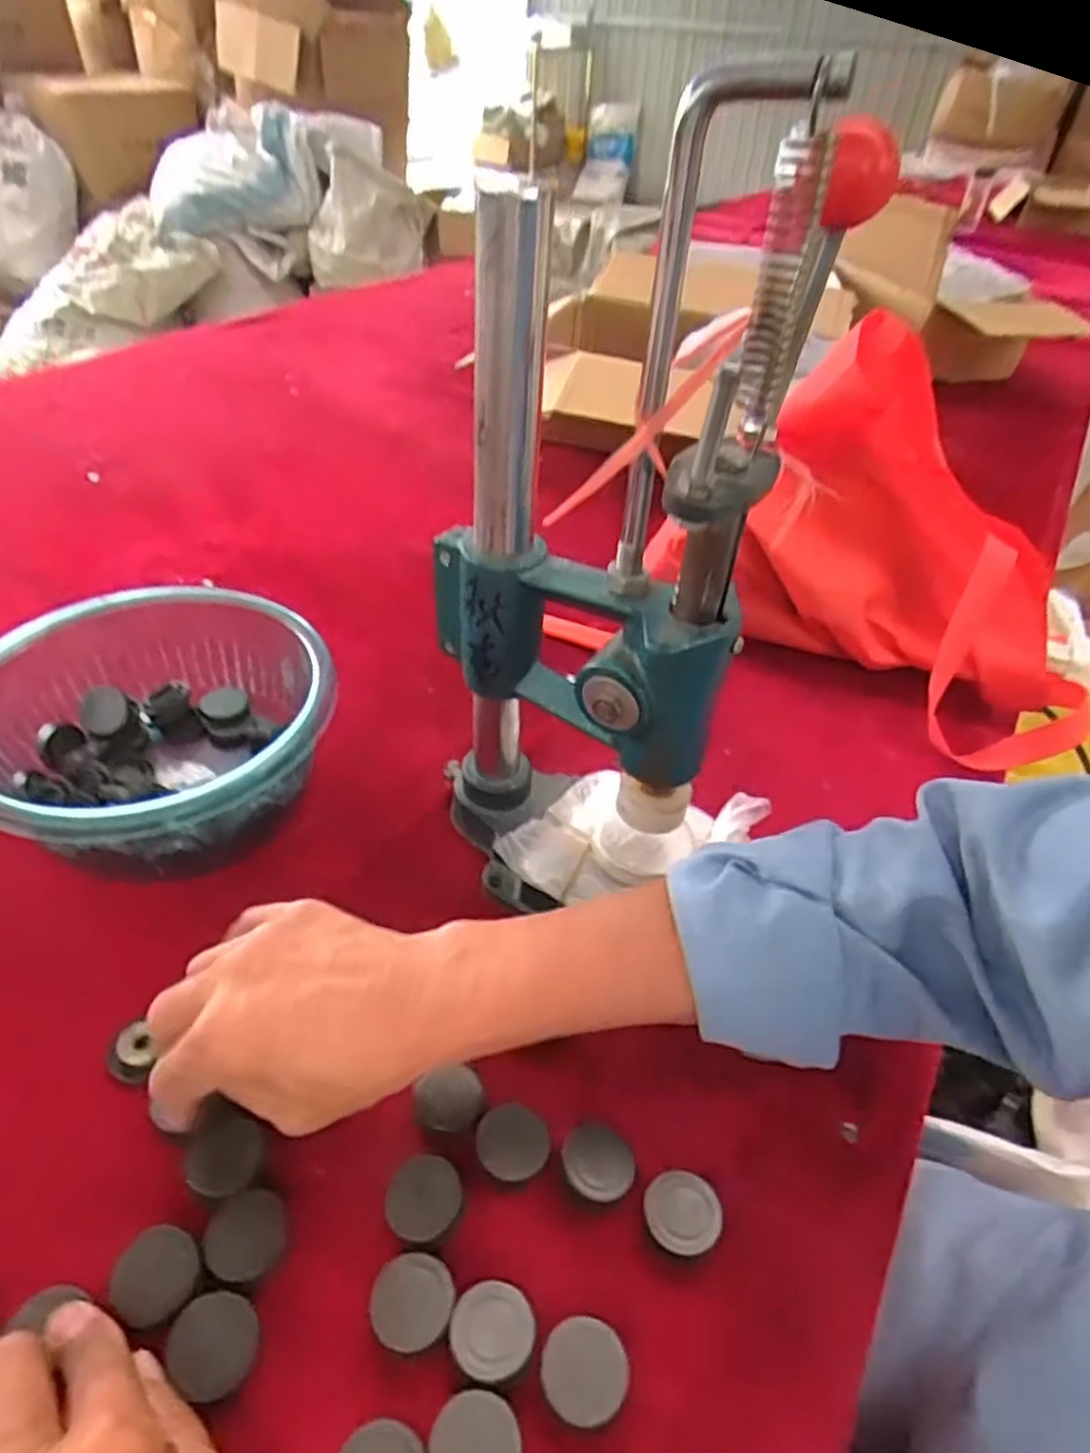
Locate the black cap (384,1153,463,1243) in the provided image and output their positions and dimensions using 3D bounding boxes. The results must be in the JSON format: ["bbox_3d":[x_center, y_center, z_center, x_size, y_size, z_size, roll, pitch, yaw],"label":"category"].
[{"bbox_3d":[-0.052,0.205,0.332,0.031,0.007,0.032,2,43,-2],"label":"black cap"}]

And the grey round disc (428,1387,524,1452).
[{"bbox_3d":[-0.025,0.262,0.276,0.033,0.006,0.032,2,43,-2],"label":"grey round disc"}]

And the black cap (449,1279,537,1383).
[{"bbox_3d":[-0.020,0.237,0.300,0.032,0.004,0.031,2,43,-2],"label":"black cap"}]

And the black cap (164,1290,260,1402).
[{"bbox_3d":[-0.126,0.237,0.296,0.032,0.009,0.032,8,39,-7],"label":"black cap"}]

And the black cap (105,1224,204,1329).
[{"bbox_3d":[-0.156,0.223,0.309,0.033,0.016,0.032,2,43,-2],"label":"black cap"}]

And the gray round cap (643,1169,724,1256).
[{"bbox_3d":[0.060,0.212,0.333,0.032,0.014,0.031,2,43,-2],"label":"gray round cap"}]

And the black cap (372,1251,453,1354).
[{"bbox_3d":[-0.053,0.231,0.307,0.032,0.004,0.032,7,43,3],"label":"black cap"}]

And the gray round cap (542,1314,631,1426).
[{"bbox_3d":[0.016,0.248,0.294,0.033,0.007,0.031,2,43,-2],"label":"gray round cap"}]

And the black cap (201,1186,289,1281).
[{"bbox_3d":[-0.125,0.214,0.321,0.030,0.009,0.032,2,43,-2],"label":"black cap"}]

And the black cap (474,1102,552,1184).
[{"bbox_3d":[-0.015,0.191,0.351,0.033,0.005,0.031,2,43,-2],"label":"black cap"}]

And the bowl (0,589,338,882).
[{"bbox_3d":[-0.240,0.008,0.480,0.192,0.086,0.195,2,43,-2],"label":"bowl"}]

